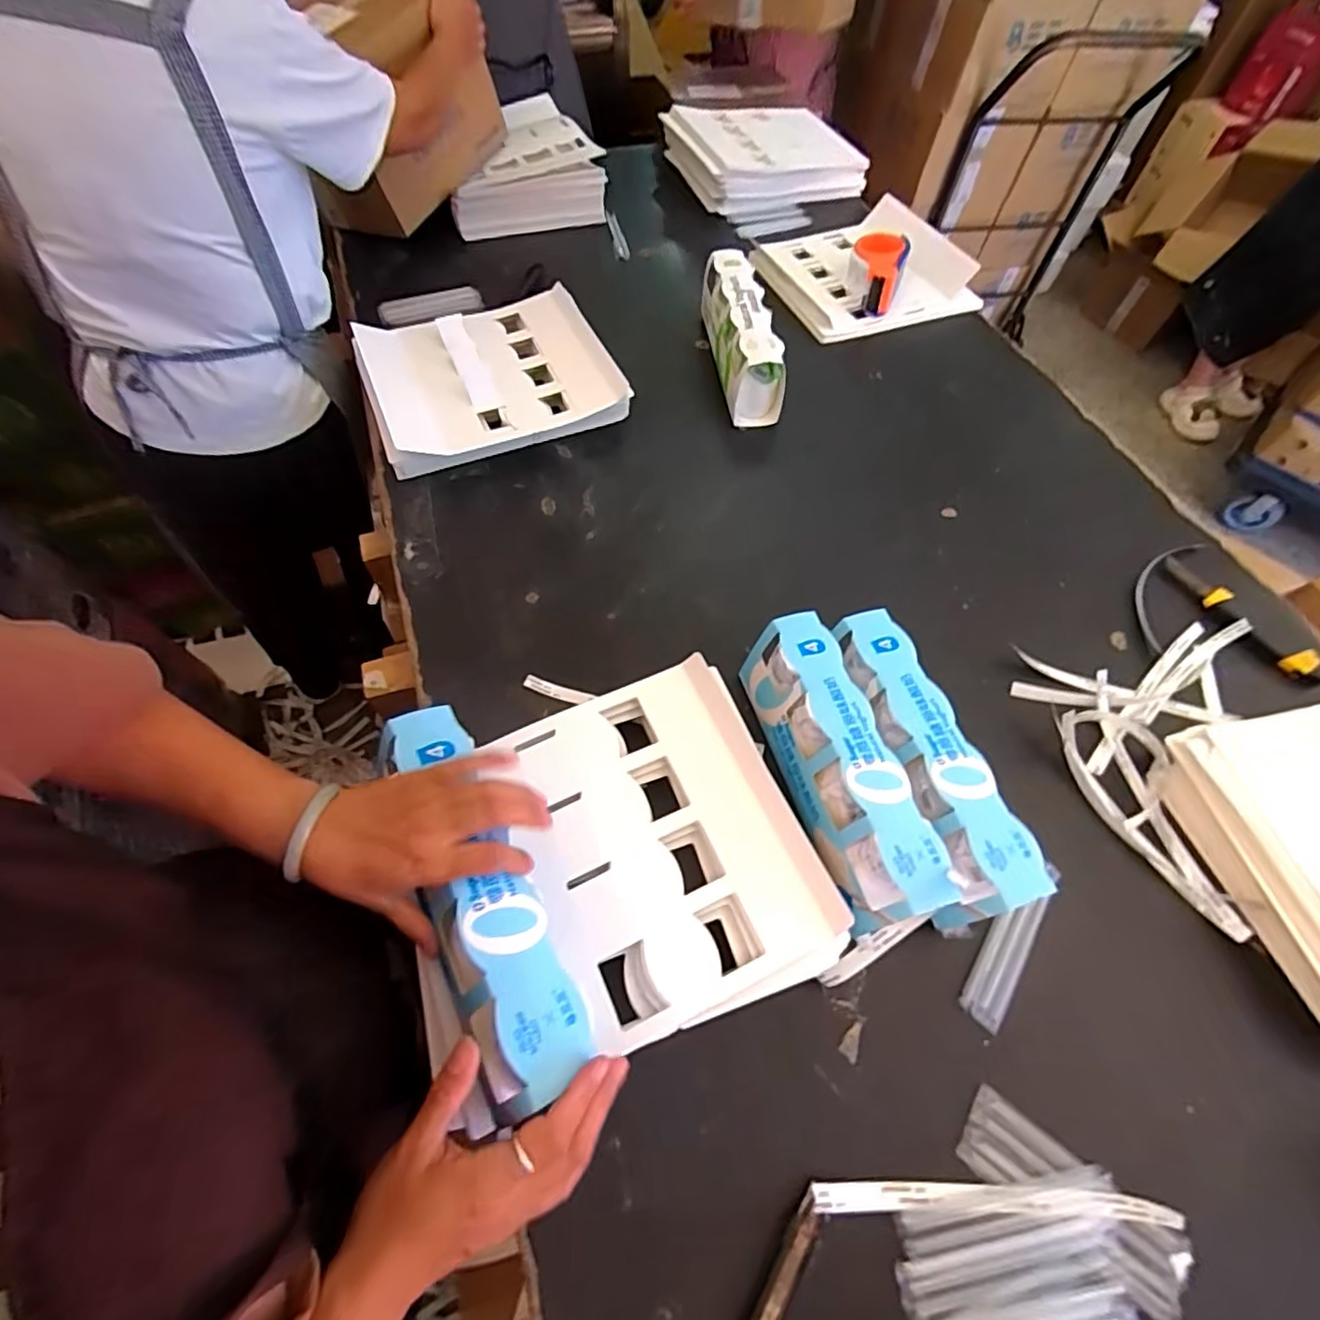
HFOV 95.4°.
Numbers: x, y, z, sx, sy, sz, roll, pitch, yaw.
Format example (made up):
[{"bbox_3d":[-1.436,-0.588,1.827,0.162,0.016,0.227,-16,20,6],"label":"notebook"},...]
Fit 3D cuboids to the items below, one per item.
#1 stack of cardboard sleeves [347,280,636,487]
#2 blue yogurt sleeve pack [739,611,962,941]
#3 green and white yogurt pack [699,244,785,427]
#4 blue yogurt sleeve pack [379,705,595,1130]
[{"bbox_3d":[-0.231,-0.389,0.816,0.316,0.063,0.269,-21,63,-14],"label":"stack of cardboard sleeves"},{"bbox_3d":[0.155,0.098,0.545,0.075,0.104,0.267,-14,61,-10],"label":"blue yogurt sleeve pack"},{"bbox_3d":[0.114,-0.468,0.859,0.081,0.123,0.274,-10,73,-8],"label":"green and white yogurt pack"},{"bbox_3d":[-0.127,0.154,0.410,0.072,0.043,0.264,-23,66,-15],"label":"blue yogurt sleeve pack"}]

